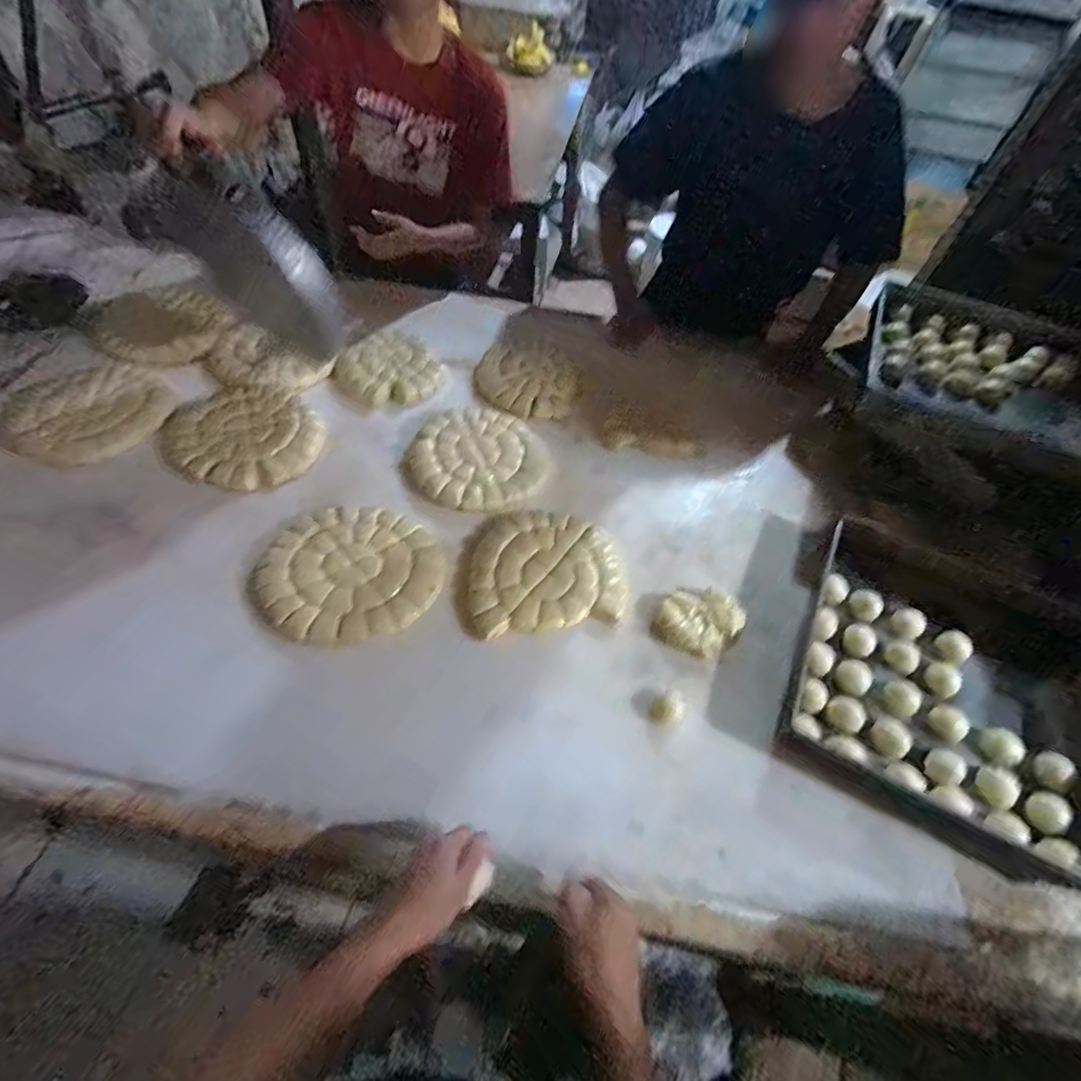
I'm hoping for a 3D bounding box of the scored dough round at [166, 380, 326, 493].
[{"bbox_3d":[-0.543,-0.196,0.954,0.258,0.023,0.236,2,58,-3],"label":"scored dough round"}]

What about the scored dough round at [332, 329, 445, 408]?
[{"bbox_3d":[-0.320,-0.361,1.085,0.238,0.026,0.204,38,63,17],"label":"scored dough round"}]

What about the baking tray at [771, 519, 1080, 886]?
[{"bbox_3d":[0.599,0.194,0.761,0.408,0.060,0.441,23,60,10],"label":"baking tray"}]

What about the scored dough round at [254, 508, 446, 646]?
[{"bbox_3d":[-0.292,0.045,0.802,0.266,0.020,0.230,4,58,-2],"label":"scored dough round"}]

